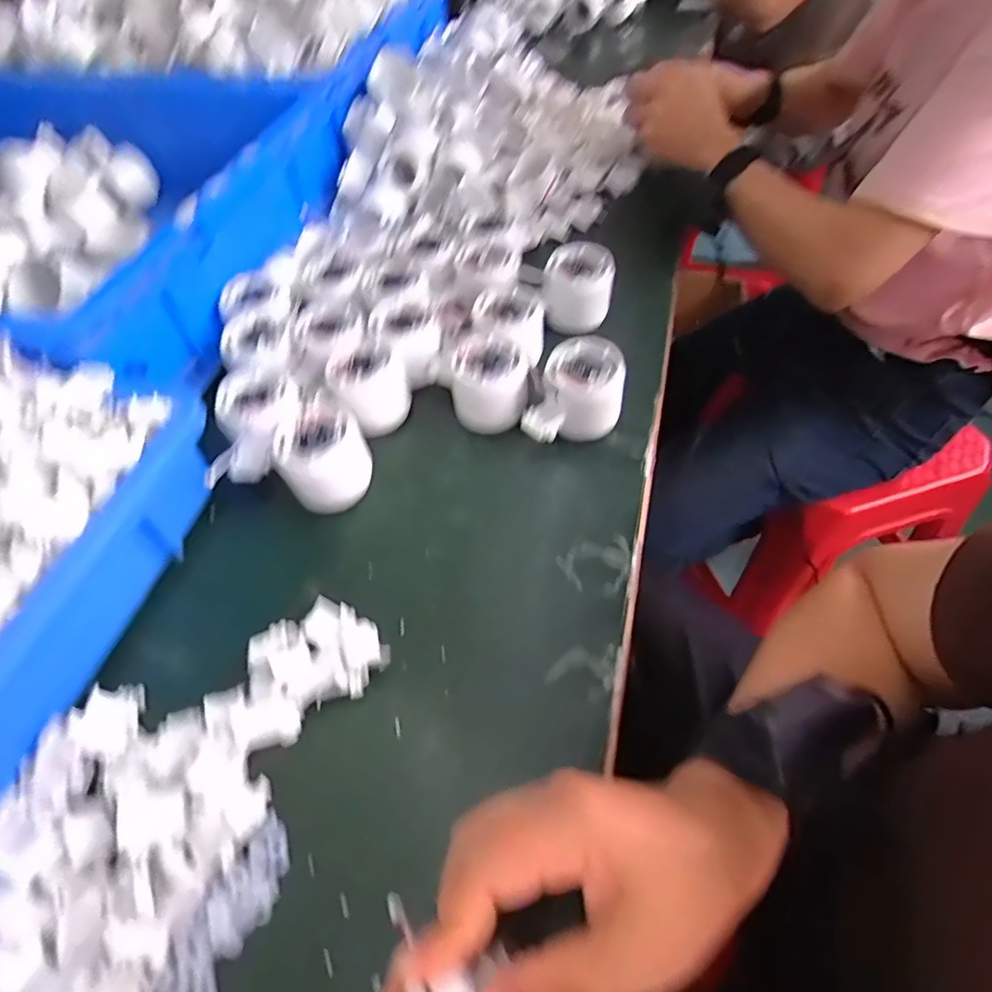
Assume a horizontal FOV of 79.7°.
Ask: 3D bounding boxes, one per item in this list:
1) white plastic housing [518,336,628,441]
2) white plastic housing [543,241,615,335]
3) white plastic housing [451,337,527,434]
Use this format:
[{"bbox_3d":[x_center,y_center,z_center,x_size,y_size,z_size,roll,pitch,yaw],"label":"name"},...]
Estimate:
[{"bbox_3d":[0.062,-0.071,0.449,0.062,0.053,0.079,23,58,17],"label":"white plastic housing"},{"bbox_3d":[0.072,-0.184,0.523,0.058,0.053,0.056,-1,53,2],"label":"white plastic housing"},{"bbox_3d":[-0.004,-0.089,0.465,0.055,0.051,0.057,-1,53,2],"label":"white plastic housing"}]

